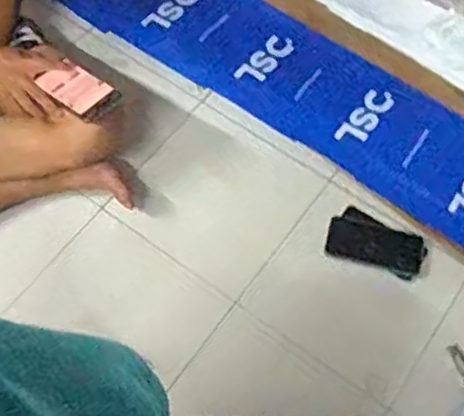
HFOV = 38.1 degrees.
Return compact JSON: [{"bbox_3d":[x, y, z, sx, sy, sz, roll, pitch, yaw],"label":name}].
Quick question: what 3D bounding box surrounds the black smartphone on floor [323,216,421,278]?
[{"bbox_3d":[0.251,0.066,1.179,0.165,0.008,0.073,13,62,5],"label":"black smartphone on floor"}]

